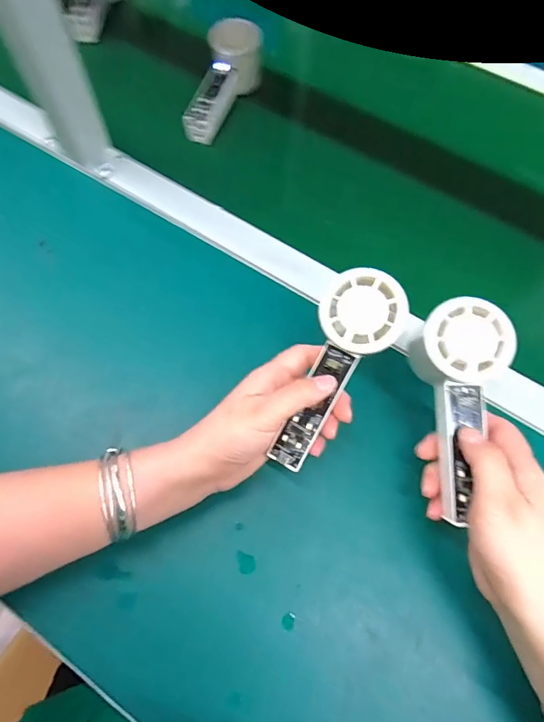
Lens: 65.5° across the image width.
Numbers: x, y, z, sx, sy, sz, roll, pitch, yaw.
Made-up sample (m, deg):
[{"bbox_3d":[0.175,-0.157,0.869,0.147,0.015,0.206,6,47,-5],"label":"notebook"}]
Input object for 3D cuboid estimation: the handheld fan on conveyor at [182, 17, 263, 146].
[{"bbox_3d":[-0.062,-0.332,0.517,0.052,0.058,0.160,23,83,10],"label":"handheld fan on conveyor"}]

